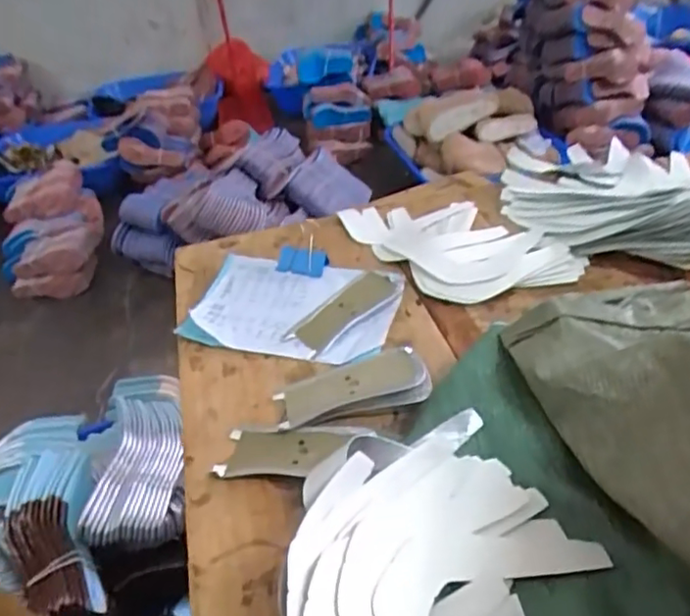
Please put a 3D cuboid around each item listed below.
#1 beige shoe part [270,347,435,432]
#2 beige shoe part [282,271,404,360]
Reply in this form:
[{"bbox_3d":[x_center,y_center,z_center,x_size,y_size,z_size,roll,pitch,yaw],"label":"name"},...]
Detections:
[{"bbox_3d":[0.006,0.064,0.467,0.116,0.033,0.042,-11,36,-5],"label":"beige shoe part"},{"bbox_3d":[0.002,-0.001,0.564,0.118,0.017,0.048,-33,43,-30],"label":"beige shoe part"}]

